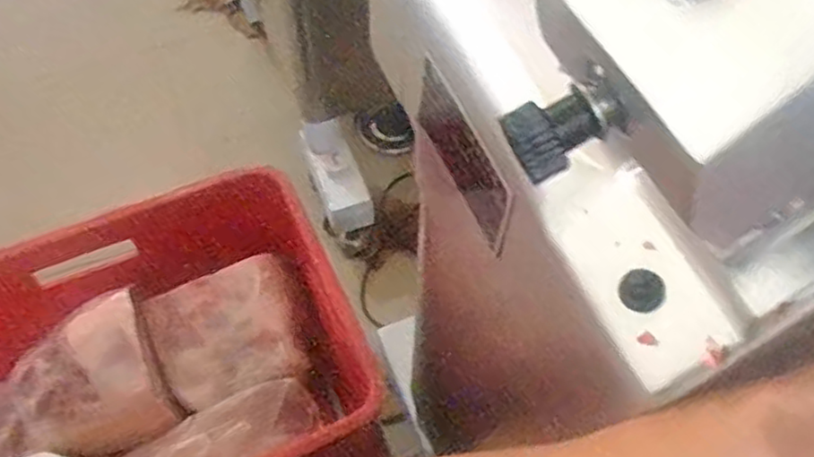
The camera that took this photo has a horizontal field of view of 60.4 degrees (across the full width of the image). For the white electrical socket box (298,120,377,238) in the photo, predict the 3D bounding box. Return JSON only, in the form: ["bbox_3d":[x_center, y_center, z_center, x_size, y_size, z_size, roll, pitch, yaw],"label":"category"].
[{"bbox_3d":[-0.131,-0.098,1.346,0.091,0.222,0.055,-19,18,8],"label":"white electrical socket box"}]

